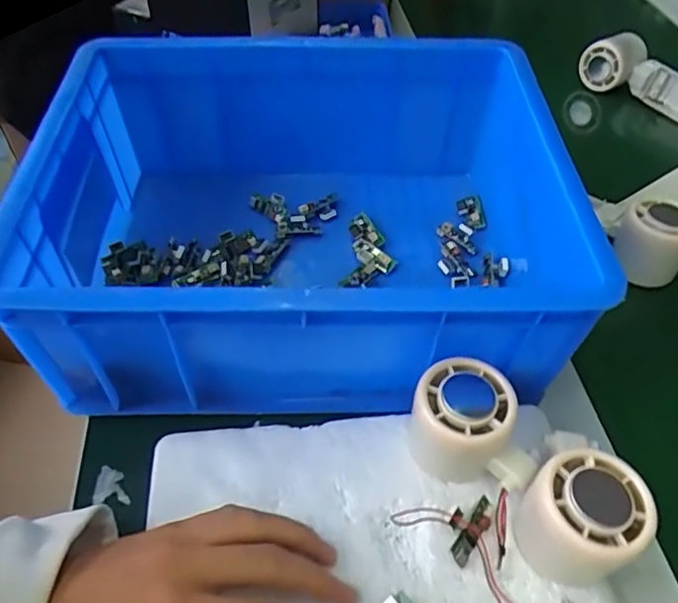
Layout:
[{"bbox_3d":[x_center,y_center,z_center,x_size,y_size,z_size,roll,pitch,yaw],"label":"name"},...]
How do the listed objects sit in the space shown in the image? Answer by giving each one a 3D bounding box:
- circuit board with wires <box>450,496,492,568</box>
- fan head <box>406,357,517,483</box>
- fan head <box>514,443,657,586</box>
[{"bbox_3d":[0.072,0.125,0.310,0.020,0.011,0.038,33,56,24],"label":"circuit board with wires"},{"bbox_3d":[0.070,0.072,0.329,0.054,0.059,0.050,11,50,8],"label":"fan head"},{"bbox_3d":[0.128,0.114,0.292,0.051,0.055,0.053,1,49,-1],"label":"fan head"}]

